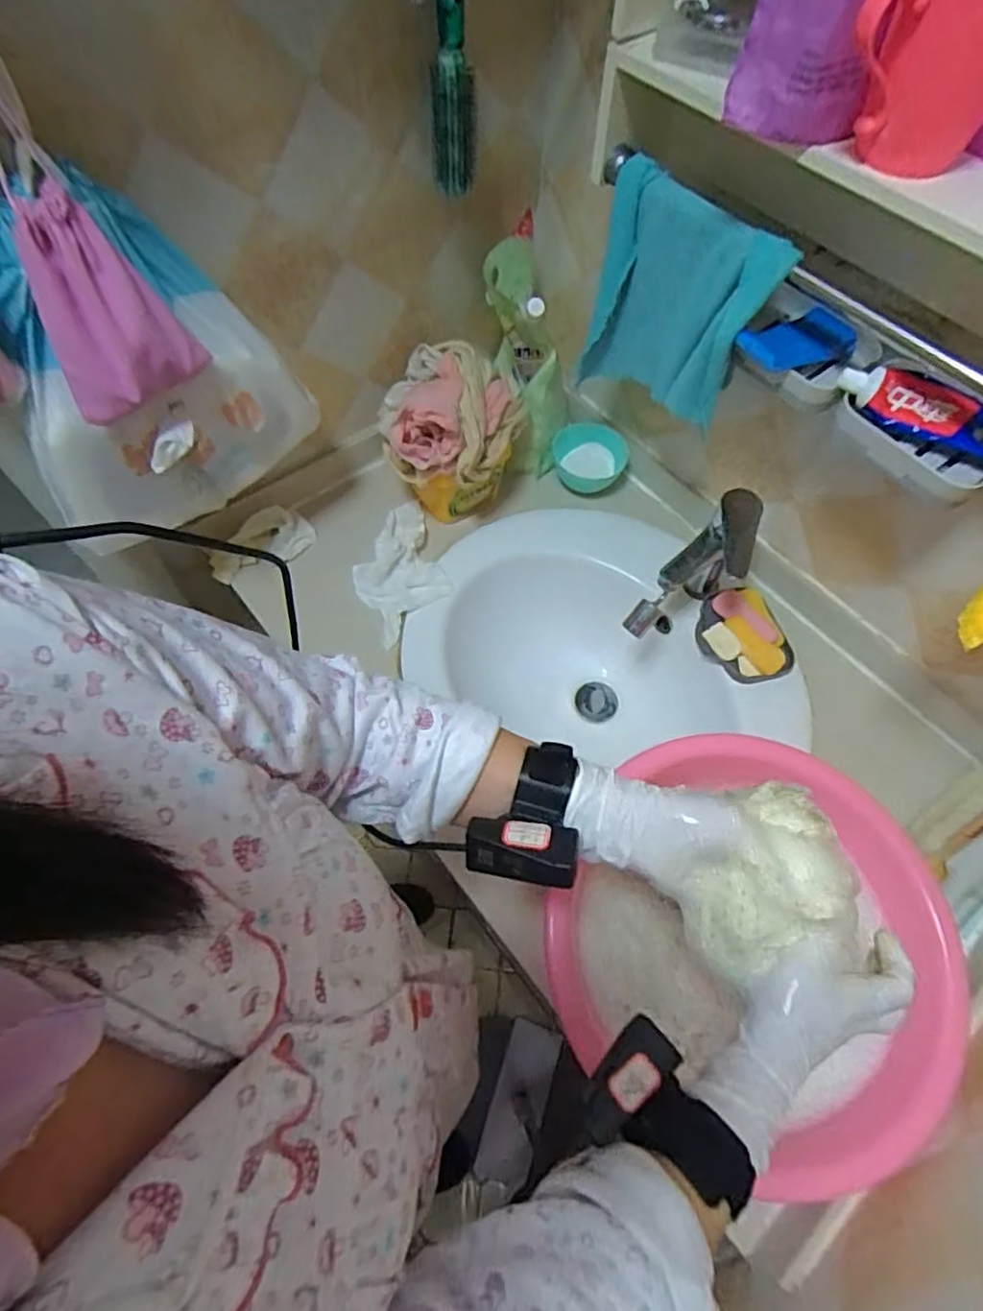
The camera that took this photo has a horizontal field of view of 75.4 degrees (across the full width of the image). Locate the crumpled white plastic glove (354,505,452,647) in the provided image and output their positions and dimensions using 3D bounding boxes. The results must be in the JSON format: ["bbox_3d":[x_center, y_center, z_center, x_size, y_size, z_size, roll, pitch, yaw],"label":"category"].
[{"bbox_3d":[-0.121,-0.112,0.814,0.114,0.030,0.196,-17,64,-10],"label":"crumpled white plastic glove"}]

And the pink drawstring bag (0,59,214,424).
[{"bbox_3d":[-0.308,-0.286,0.444,0.097,0.221,0.057,-28,39,-3],"label":"pink drawstring bag"}]

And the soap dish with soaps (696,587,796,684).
[{"bbox_3d":[0.300,-0.022,0.761,0.091,0.027,0.118,-23,65,-13],"label":"soap dish with soaps"}]

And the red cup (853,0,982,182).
[{"bbox_3d":[0.264,-0.352,0.371,0.085,0.117,0.089,31,66,14],"label":"red cup"}]

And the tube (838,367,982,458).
[{"bbox_3d":[0.355,-0.180,0.498,0.169,0.039,0.027,29,66,13],"label":"tube"}]

